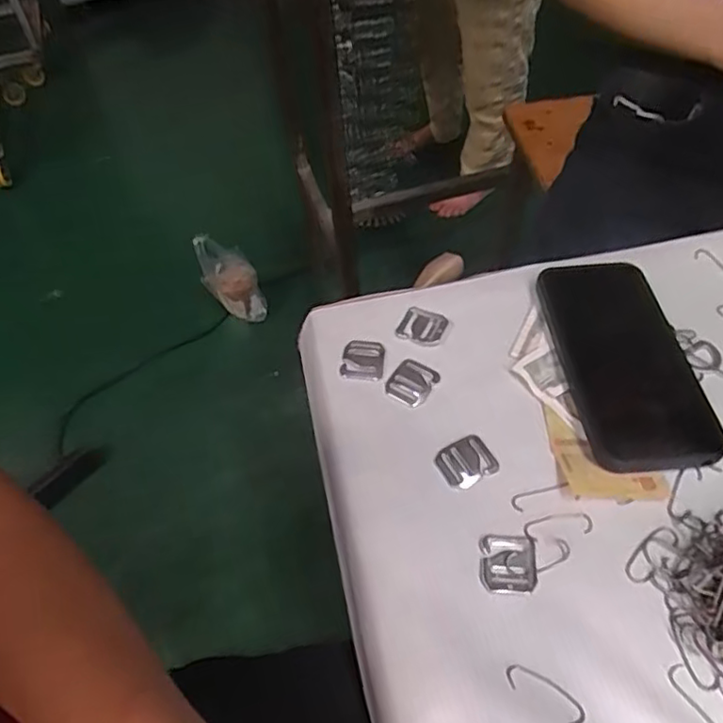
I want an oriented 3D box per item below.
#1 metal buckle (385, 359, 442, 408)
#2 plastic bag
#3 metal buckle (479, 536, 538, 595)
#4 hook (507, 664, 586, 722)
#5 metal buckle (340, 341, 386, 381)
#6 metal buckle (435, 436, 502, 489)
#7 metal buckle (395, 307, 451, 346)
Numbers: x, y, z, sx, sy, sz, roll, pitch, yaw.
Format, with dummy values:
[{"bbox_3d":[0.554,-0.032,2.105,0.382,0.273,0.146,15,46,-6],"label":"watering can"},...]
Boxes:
[{"bbox_3d":[0.036,0.014,0.435,0.029,0.006,0.034,26,59,22],"label":"metal buckle"},{"bbox_3d":[-0.293,-0.191,1.441,0.066,0.250,0.099,0,45,44],"label":"plastic bag"},{"bbox_3d":[0.084,0.115,0.358,0.031,0.004,0.034,0,52,5],"label":"metal buckle"},{"bbox_3d":[0.093,0.167,0.318,0.041,0.004,0.014,26,59,22],"label":"hook"},{"bbox_3d":[0.001,-0.001,0.449,0.029,0.009,0.031,3,53,7],"label":"metal buckle"},{"bbox_3d":[0.066,0.063,0.398,0.036,0.004,0.029,-27,55,-16],"label":"metal buckle"},{"bbox_3d":[0.046,-0.026,0.465,0.034,0.005,0.030,20,57,19],"label":"metal buckle"}]

